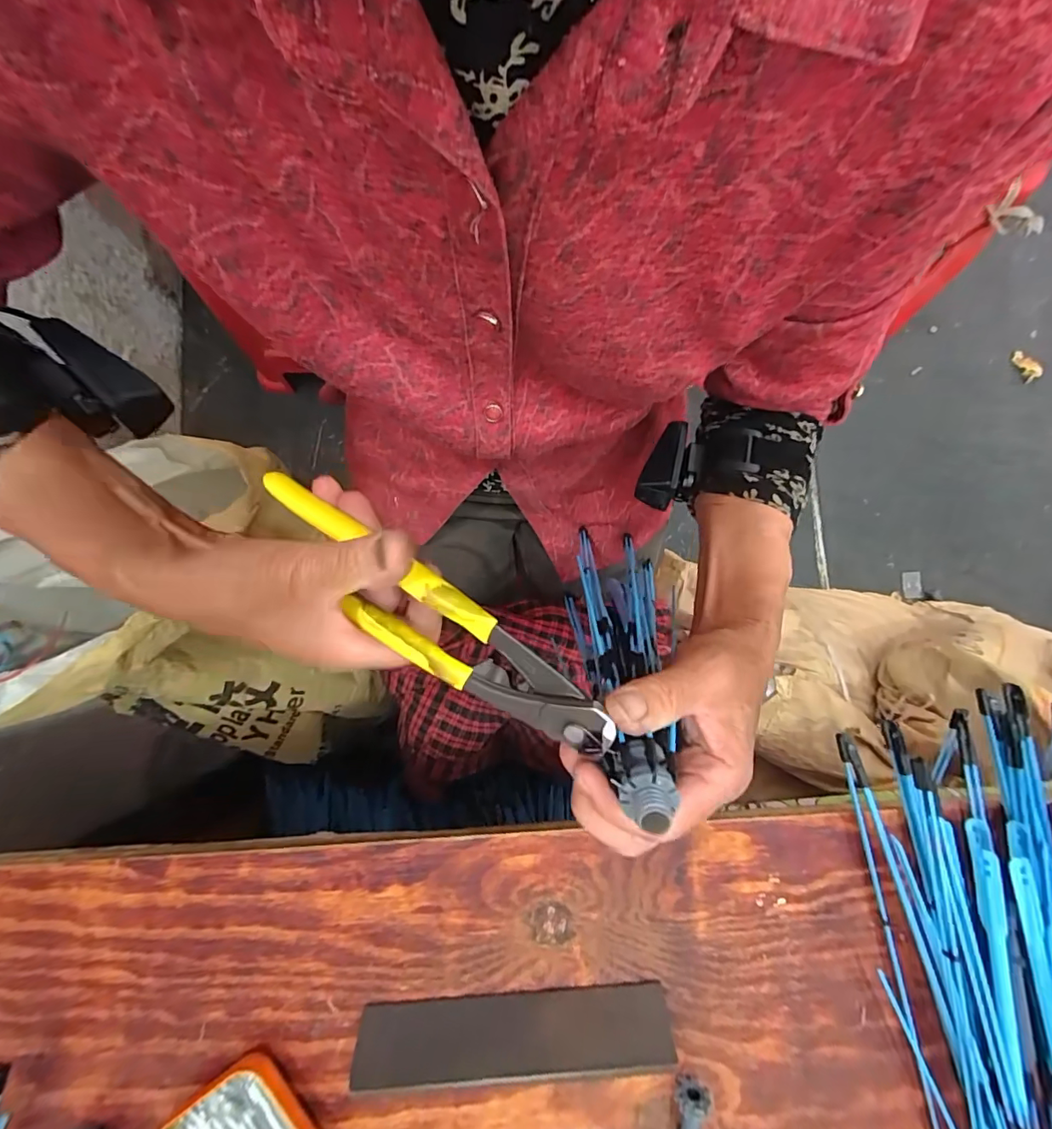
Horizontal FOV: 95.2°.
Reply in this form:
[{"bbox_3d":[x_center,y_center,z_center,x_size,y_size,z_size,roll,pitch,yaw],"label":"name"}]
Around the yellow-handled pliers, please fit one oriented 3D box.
[{"bbox_3d":[-0.046,0.023,0.229,0.198,0.016,0.044,36,122,7],"label":"yellow-handled pliers"}]

